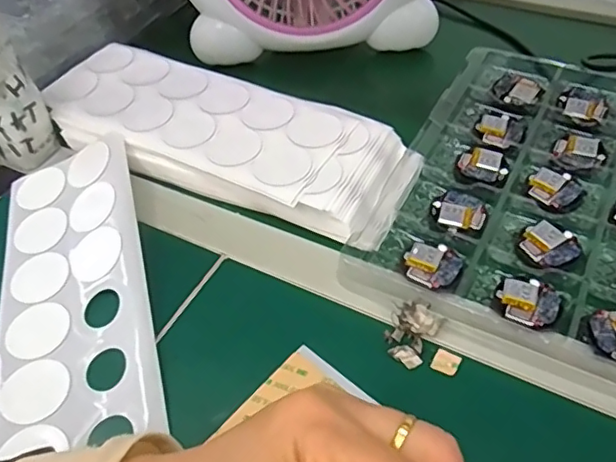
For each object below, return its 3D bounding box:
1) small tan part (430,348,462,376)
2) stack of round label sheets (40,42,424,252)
[{"bbox_3d":[0.086,0.082,0.358,0.016,0.004,0.016,23,56,24],"label":"small tan part"},{"bbox_3d":[-0.077,-0.082,0.490,0.335,0.038,0.124,19,54,22],"label":"stack of round label sheets"}]

